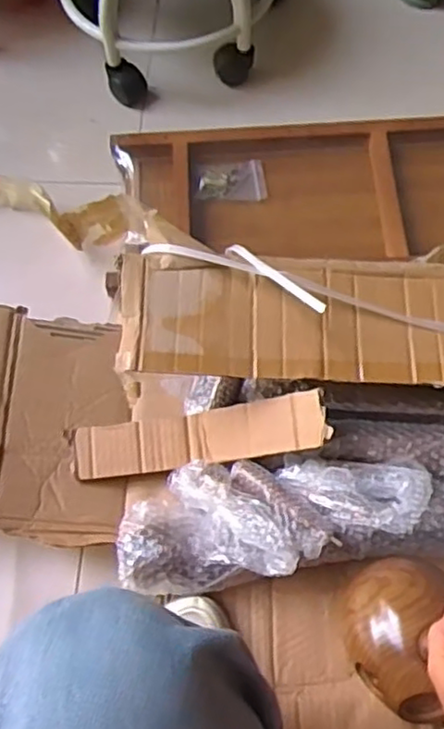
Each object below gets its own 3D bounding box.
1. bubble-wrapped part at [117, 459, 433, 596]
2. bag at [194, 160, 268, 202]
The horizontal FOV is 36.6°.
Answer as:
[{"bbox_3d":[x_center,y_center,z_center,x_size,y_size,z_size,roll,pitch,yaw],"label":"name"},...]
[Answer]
[{"bbox_3d":[0.051,0.157,0.699,0.315,0.080,0.122,-6,65,0],"label":"bubble-wrapped part"},{"bbox_3d":[0.011,-0.248,0.906,0.096,0.019,0.061,-8,65,-1],"label":"bag"}]

